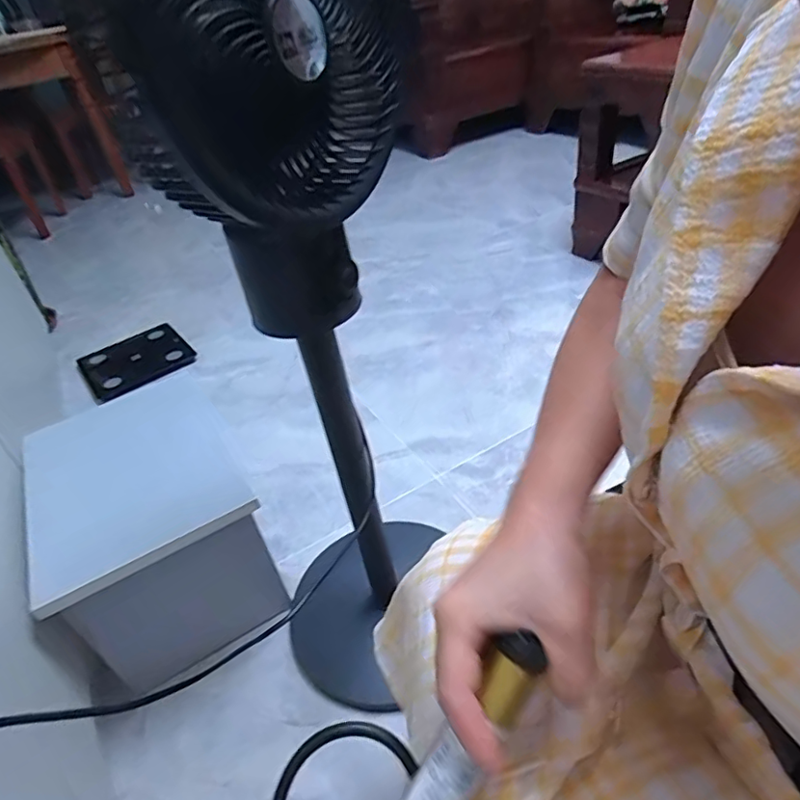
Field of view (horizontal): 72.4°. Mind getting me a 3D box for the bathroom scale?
[{"bbox_3d":[-0.695,-0.111,1.432,0.257,0.017,0.264,-29,42,-25],"label":"bathroom scale"}]

